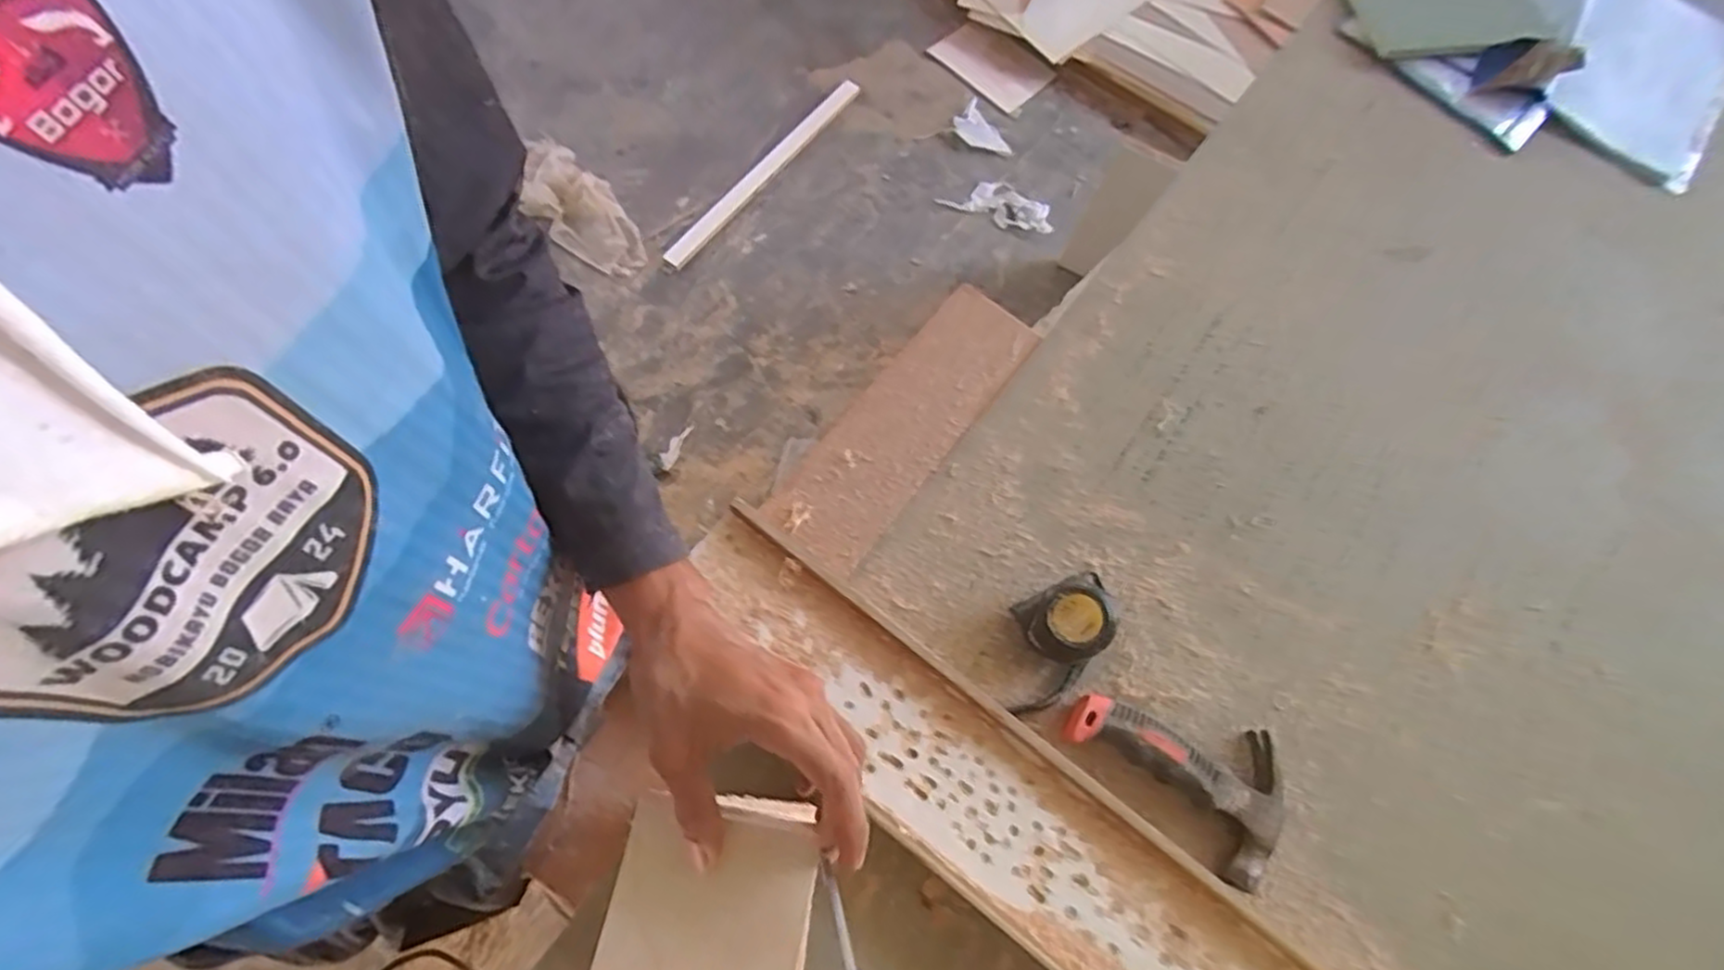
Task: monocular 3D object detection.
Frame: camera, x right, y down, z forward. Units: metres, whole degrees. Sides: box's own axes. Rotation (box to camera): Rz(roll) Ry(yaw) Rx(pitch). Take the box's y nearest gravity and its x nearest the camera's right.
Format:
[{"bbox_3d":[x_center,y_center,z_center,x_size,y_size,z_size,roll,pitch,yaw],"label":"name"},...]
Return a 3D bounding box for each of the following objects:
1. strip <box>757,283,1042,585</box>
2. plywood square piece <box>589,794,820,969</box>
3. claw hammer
[{"bbox_3d":[0.038,-0.056,0.619,0.091,0.012,0.287,36,71,11],"label":"strip"},{"bbox_3d":[-0.079,0.221,0.382,0.104,0.014,0.108,10,69,1],"label":"plywood square piece"},{"bbox_3d":[0.235,0.196,0.534,0.158,0.029,0.096,40,72,12],"label":"claw hammer"}]

